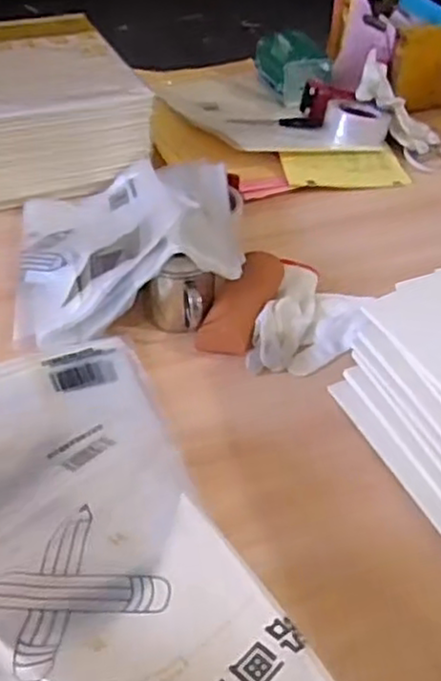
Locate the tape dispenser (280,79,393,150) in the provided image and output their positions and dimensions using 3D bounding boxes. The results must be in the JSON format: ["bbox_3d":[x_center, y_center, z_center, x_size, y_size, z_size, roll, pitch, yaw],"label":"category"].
[{"bbox_3d":[0.188,-0.370,1.156,0.163,0.053,0.103,29,49,25],"label":"tape dispenser"}]

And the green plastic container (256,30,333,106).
[{"bbox_3d":[0.131,-0.500,1.270,0.094,0.083,0.171,-14,45,-17],"label":"green plastic container"}]

